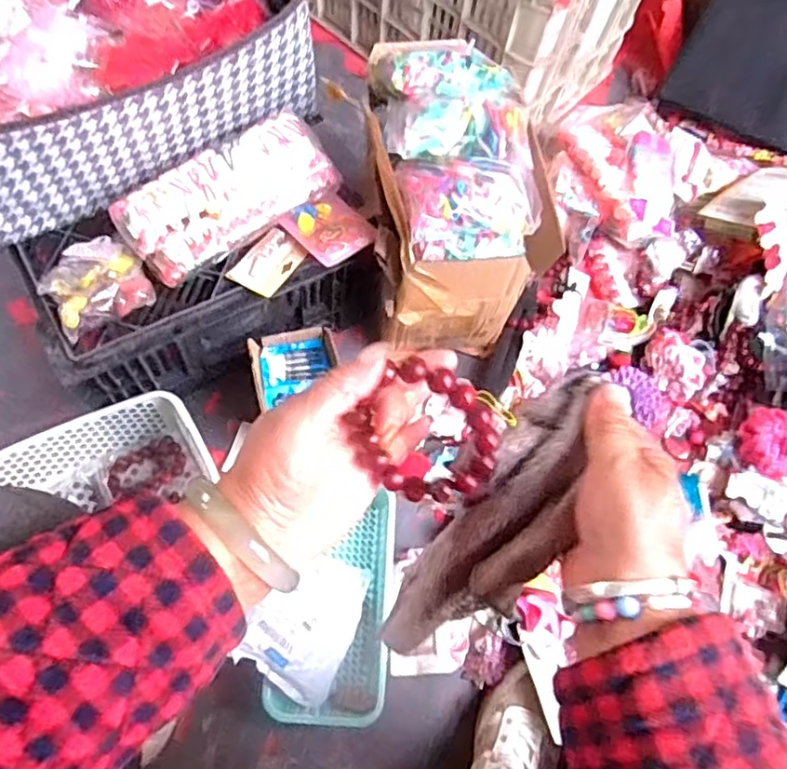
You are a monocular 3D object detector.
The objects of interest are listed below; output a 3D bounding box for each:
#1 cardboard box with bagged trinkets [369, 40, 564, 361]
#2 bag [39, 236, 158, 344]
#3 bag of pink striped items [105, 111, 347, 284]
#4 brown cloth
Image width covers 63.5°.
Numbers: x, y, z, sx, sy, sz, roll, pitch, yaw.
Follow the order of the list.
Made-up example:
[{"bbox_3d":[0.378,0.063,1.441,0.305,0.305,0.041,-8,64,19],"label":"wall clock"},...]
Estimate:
[{"bbox_3d":[0.067,-0.208,0.771,0.193,0.282,0.261,-7,68,-8],"label":"cardboard box with bagged trinkets"},{"bbox_3d":[-0.312,-0.110,0.661,0.095,0.032,0.102,-32,74,-12],"label":"bag"},{"bbox_3d":[-0.176,-0.204,0.692,0.238,0.066,0.092,-34,75,-18],"label":"bag of pink striped items"},{"bbox_3d":[0.059,0.095,0.380,0.058,0.053,0.211,35,116,11],"label":"brown cloth"}]

